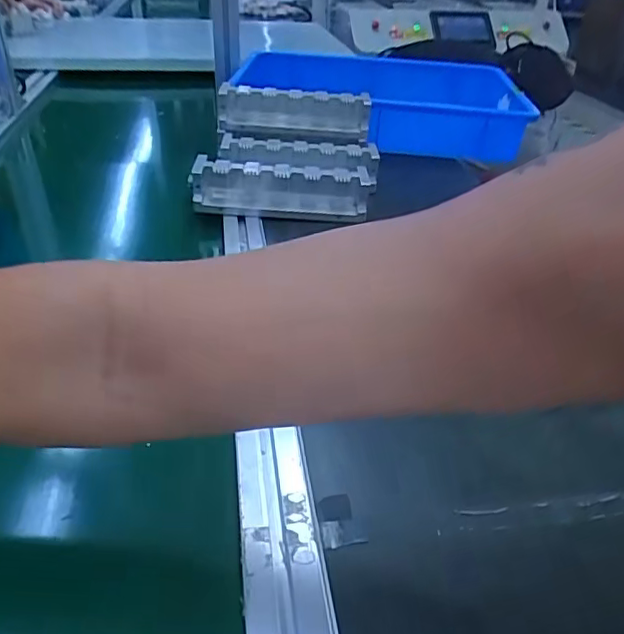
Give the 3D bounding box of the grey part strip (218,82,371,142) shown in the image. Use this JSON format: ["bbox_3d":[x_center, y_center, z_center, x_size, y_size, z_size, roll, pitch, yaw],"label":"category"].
[{"bbox_3d":[-0.021,-0.260,0.710,0.190,0.048,0.048,2,35,-1],"label":"grey part strip"}]

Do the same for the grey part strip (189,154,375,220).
[{"bbox_3d":[-0.033,-0.138,0.612,0.188,0.058,0.020,3,10,-3],"label":"grey part strip"}]

